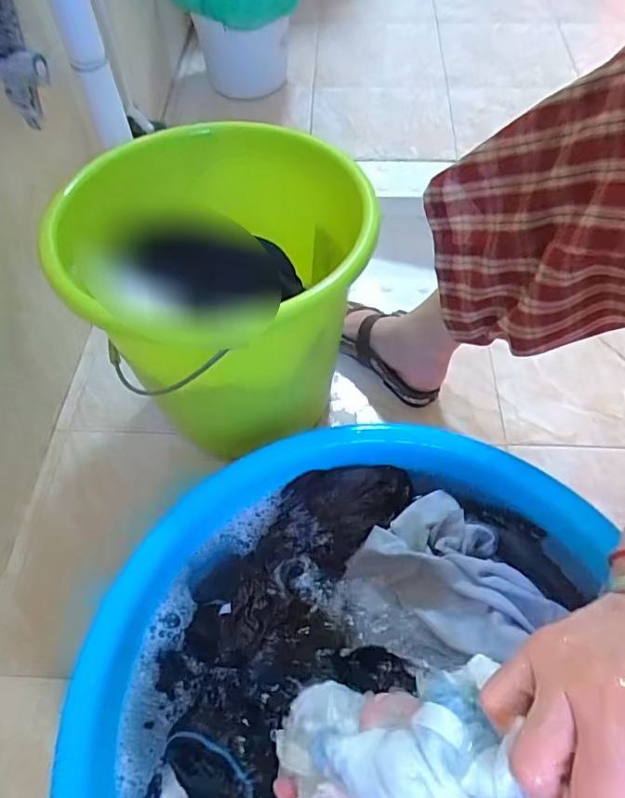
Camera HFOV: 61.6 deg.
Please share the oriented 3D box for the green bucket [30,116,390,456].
[{"bbox_3d":[-0.082,-0.117,0.599,0.271,0.274,0.273,-1,60,1],"label":"green bucket"}]

